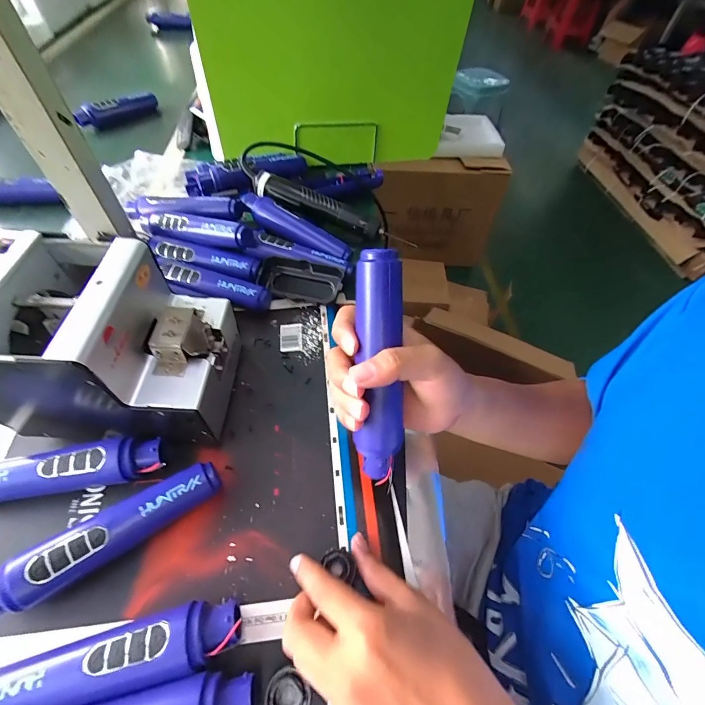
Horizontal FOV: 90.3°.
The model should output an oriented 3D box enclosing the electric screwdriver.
[{"bbox_3d":[-0.025,-0.213,0.532,0.253,0.028,0.028,21,52,-3],"label":"electric screwdriver"}]

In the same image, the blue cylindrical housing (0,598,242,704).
[{"bbox_3d":[-0.165,0.209,0.237,0.173,0.037,0.037,-11,55,-11],"label":"blue cylindrical housing"}]

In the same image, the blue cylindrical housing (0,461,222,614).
[{"bbox_3d":[-0.190,0.149,0.280,0.171,0.039,0.034,-27,59,-21],"label":"blue cylindrical housing"}]

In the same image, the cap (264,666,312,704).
[{"bbox_3d":[-0.044,0.234,0.237,0.029,0.019,0.027,2,53,-2],"label":"cap"}]

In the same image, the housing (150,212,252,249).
[{"bbox_3d":[-0.211,-0.166,0.474,0.155,0.039,0.034,15,54,8],"label":"housing"}]

